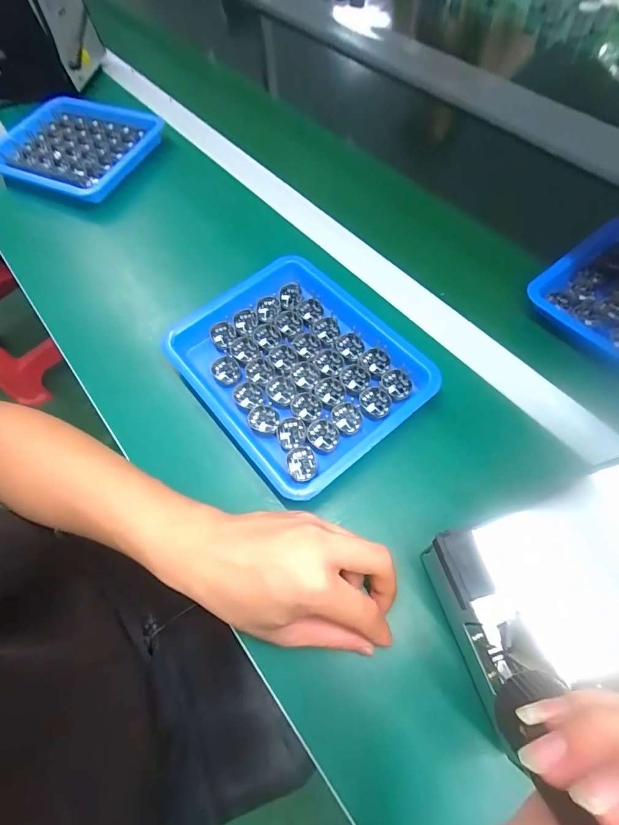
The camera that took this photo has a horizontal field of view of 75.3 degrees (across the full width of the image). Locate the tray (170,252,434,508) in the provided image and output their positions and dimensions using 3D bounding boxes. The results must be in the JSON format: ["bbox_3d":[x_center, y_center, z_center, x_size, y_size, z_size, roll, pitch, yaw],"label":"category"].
[{"bbox_3d":[-0.012,-0.045,0.371,0.171,0.027,0.211,-37,68,-15],"label":"tray"}]

